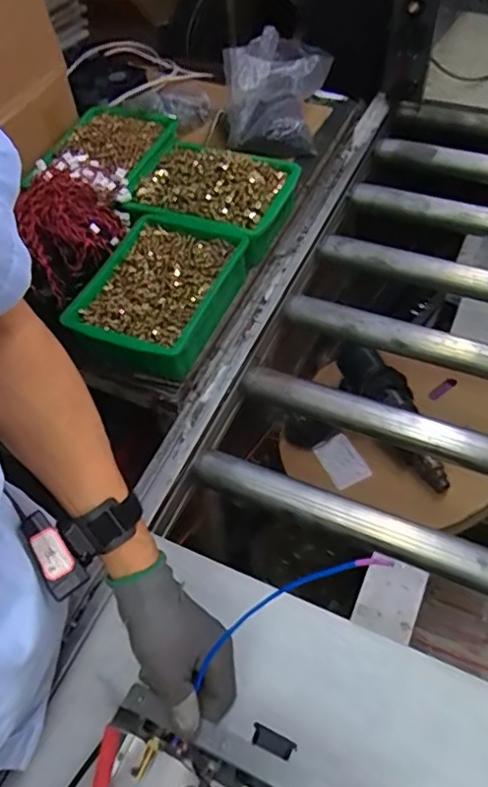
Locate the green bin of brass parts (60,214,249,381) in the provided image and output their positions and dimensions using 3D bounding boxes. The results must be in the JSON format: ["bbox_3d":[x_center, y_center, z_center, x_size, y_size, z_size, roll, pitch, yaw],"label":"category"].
[{"bbox_3d":[-0.119,-0.136,0.856,0.185,0.084,0.237,17,58,17],"label":"green bin of brass parts"}]

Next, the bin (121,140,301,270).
[{"bbox_3d":[-0.048,-0.312,0.945,0.235,0.088,0.180,17,57,17],"label":"bin"}]

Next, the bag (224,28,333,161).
[{"bbox_3d":[0.056,-0.523,1.034,0.172,0.141,0.170,4,55,8],"label":"bag"}]

